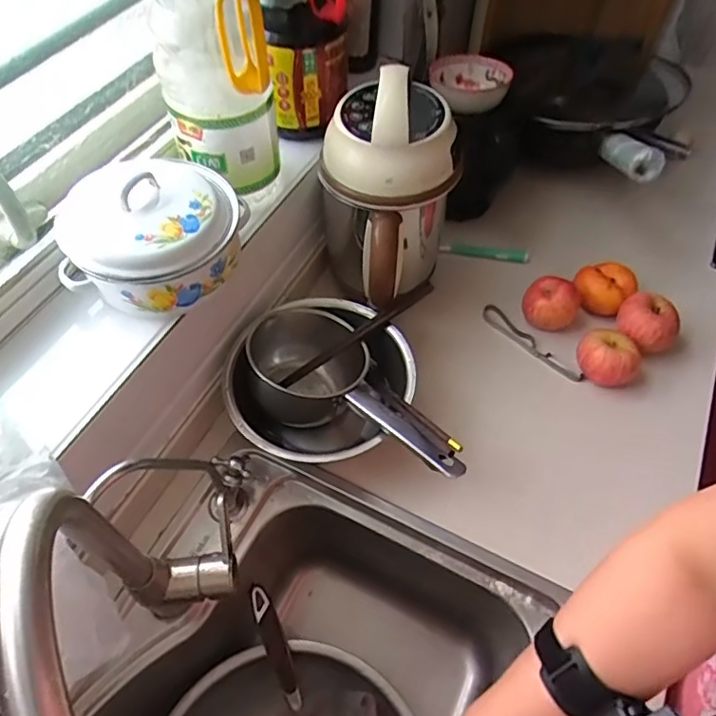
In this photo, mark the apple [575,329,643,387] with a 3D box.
[{"bbox_3d":[0.318,0.005,0.699,0.074,0.062,0.073,0,56,0],"label":"apple"}]

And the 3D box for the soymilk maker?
[{"bbox_3d":[0.034,-0.191,0.668,0.148,0.256,0.175,-3,56,-3],"label":"soymilk maker"}]

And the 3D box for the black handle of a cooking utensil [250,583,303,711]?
[{"bbox_3d":[-0.094,0.334,0.634,0.025,0.014,0.143,-20,82,-13],"label":"black handle of a cooking utensil"}]

